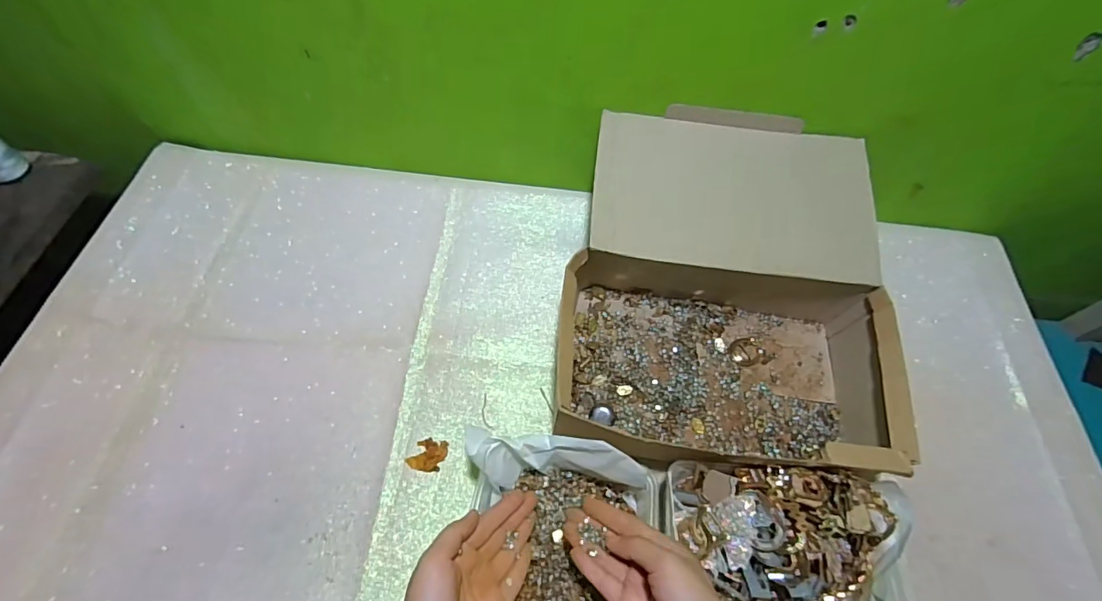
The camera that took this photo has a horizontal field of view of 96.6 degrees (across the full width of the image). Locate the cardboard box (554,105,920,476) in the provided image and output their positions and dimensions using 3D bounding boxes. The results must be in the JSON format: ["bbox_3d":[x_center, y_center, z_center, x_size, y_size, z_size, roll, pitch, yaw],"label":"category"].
[{"bbox_3d":[0.194,-0.014,0.555,0.339,0.145,0.386,13,61,4],"label":"cardboard box"}]

